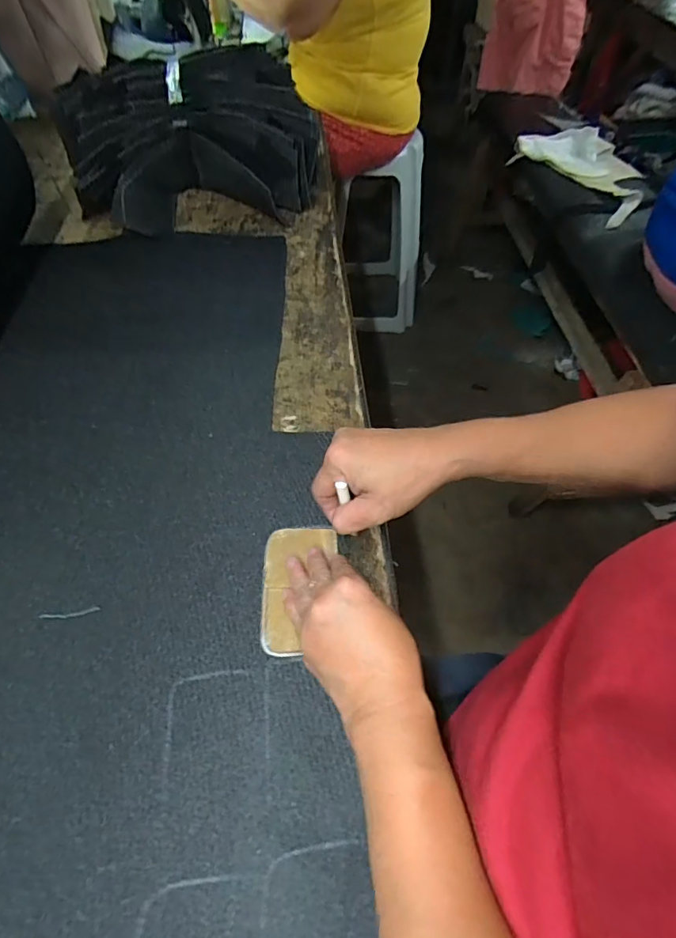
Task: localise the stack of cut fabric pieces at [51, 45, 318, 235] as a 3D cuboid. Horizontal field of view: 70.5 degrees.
[{"bbox_3d":[-0.229,-0.513,0.728,0.328,0.121,0.365,-14,56,-9],"label":"stack of cut fabric pieces"}]

